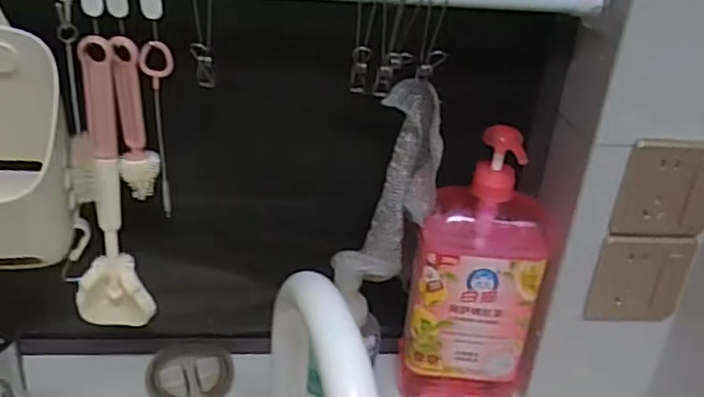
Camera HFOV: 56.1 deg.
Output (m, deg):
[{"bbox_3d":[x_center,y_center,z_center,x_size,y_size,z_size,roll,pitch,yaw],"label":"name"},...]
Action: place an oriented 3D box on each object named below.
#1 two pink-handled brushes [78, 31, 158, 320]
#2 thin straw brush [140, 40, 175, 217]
[{"bbox_3d":[-0.203,-0.001,0.543,0.056,0.254,0.037,-8,31,-23],"label":"two pink-handled brushes"},{"bbox_3d":[-0.156,-0.054,0.538,0.024,0.150,0.012,-5,30,-19],"label":"thin straw brush"}]

